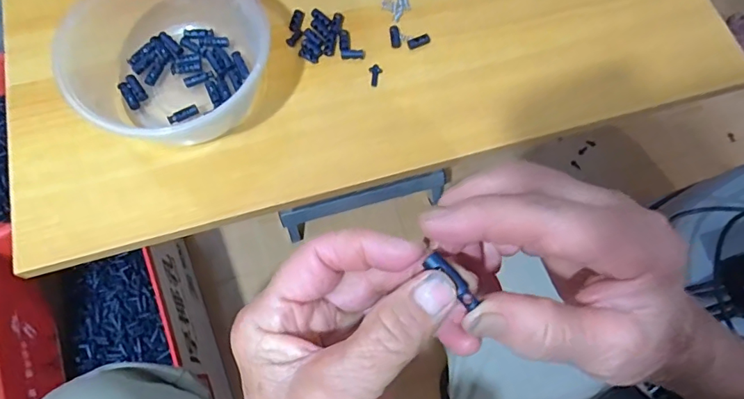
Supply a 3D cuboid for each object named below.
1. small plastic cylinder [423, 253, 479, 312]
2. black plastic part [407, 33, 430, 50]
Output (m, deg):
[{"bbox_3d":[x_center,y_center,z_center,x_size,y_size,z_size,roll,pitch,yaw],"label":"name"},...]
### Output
[{"bbox_3d":[0.030,0.030,0.180,0.008,0.006,0.024,-40,80,-13],"label":"small plastic cylinder"},{"bbox_3d":[0.039,-0.133,0.404,0.020,0.008,0.008,-22,74,-8],"label":"black plastic part"}]

